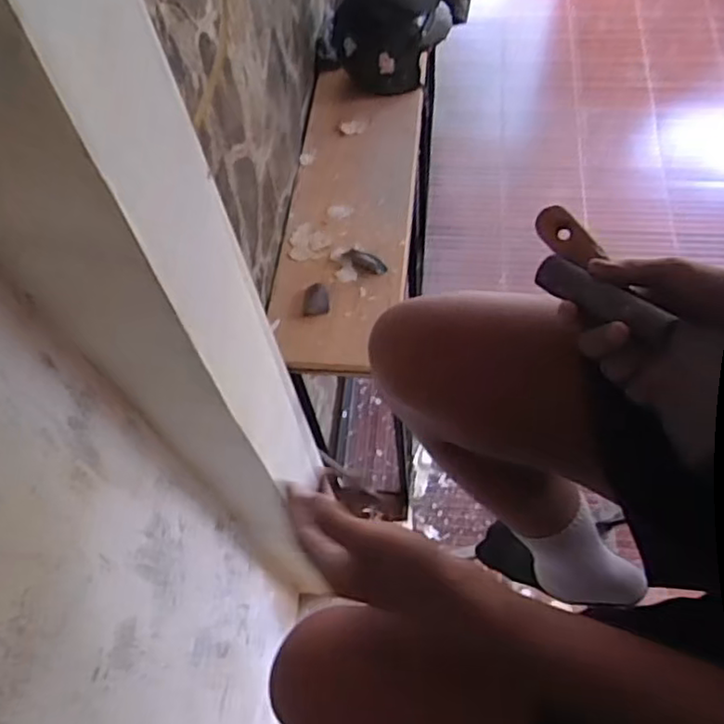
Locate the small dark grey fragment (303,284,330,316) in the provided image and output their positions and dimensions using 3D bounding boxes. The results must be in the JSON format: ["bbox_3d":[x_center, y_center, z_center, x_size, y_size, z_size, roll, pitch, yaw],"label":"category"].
[{"bbox_3d":[-0.107,-0.141,1.468,0.061,0.016,0.072,-10,62,-2],"label":"small dark grey fragment"}]

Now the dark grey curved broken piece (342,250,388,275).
[{"bbox_3d":[0.006,-0.231,1.522,0.109,0.019,0.048,21,65,14],"label":"dark grey curved broken piece"}]

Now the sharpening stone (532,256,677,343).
[{"bbox_3d":[0.160,-0.045,0.440,0.025,0.017,0.097,-38,48,-16],"label":"sharpening stone"}]

